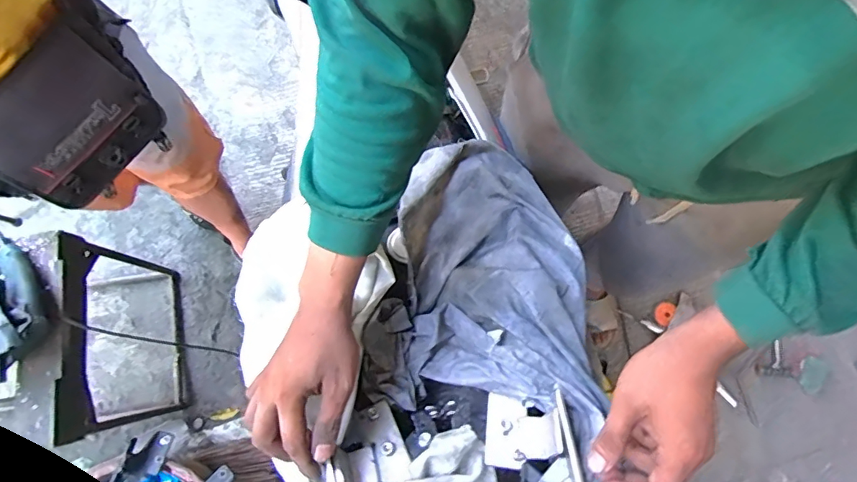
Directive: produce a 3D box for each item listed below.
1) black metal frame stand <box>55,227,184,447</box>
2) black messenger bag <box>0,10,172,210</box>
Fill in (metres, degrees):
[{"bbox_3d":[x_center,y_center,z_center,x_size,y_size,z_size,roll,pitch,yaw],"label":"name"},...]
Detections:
[{"bbox_3d":[-0.697,0.217,1.133,0.050,0.483,0.401,-10,80,-2],"label":"black metal frame stand"},{"bbox_3d":[-0.518,-0.167,0.694,0.125,0.167,0.253,37,82,5],"label":"black messenger bag"}]

